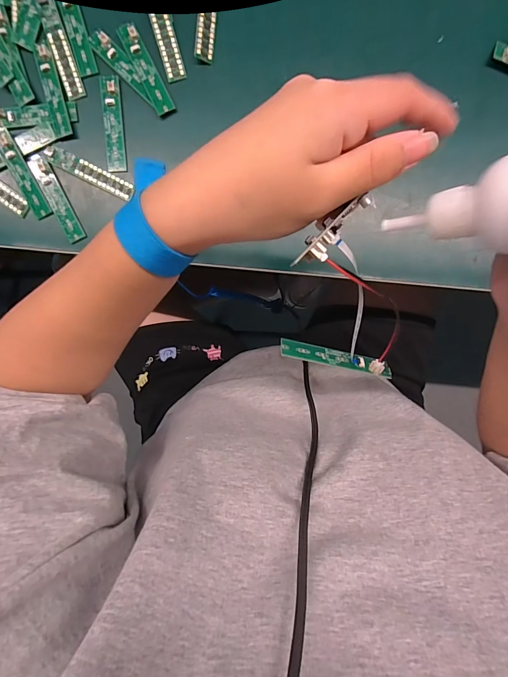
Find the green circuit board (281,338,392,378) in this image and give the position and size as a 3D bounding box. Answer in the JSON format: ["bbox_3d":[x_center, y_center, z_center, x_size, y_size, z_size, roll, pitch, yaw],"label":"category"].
[{"bbox_3d":[0.061,0.013,0.250,0.082,0.009,0.015,12,54,-5],"label":"green circuit board"}]

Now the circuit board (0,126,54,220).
[{"bbox_3d":[-0.220,-0.158,0.328,0.017,0.004,0.087,-23,98,4],"label":"circuit board"}]

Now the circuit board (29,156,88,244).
[{"bbox_3d":[-0.190,-0.135,0.333,0.016,0.004,0.084,-24,98,4],"label":"circuit board"}]

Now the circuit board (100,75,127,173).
[{"bbox_3d":[-0.132,-0.202,0.323,0.019,0.010,0.084,-3,98,2],"label":"circuit board"}]

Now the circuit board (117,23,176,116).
[{"bbox_3d":[-0.098,-0.247,0.317,0.017,0.005,0.080,-26,98,4],"label":"circuit board"}]

